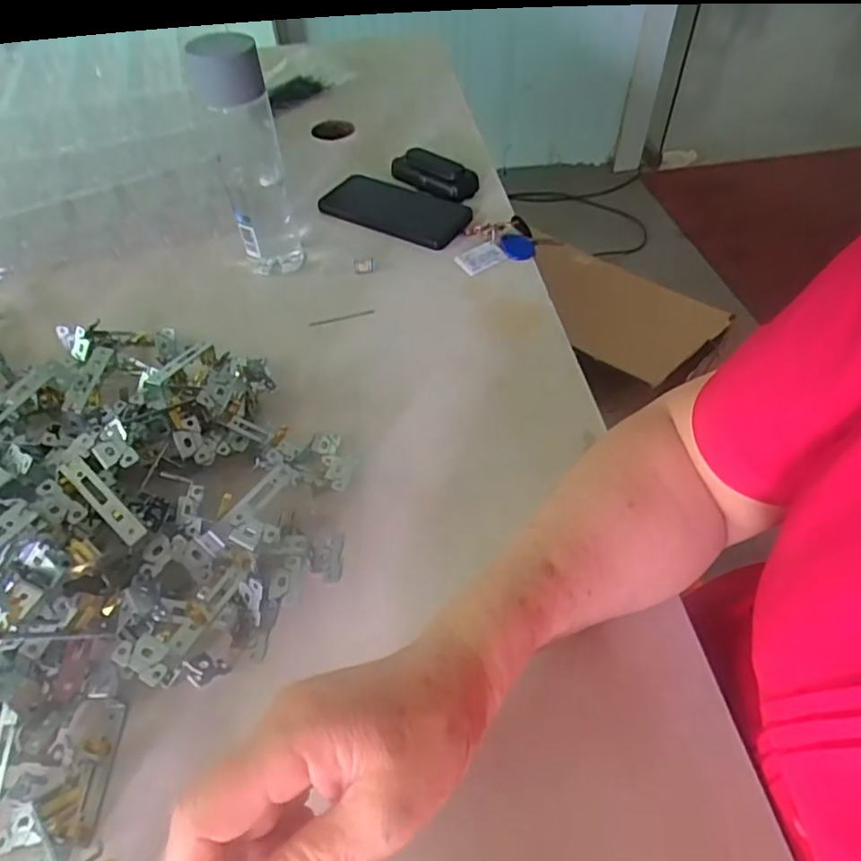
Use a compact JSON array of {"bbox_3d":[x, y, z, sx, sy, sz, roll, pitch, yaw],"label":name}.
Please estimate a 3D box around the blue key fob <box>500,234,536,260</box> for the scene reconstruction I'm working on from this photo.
[{"bbox_3d":[0.092,-0.192,0.623,0.035,0.009,0.045,3,51,5],"label":"blue key fob"}]

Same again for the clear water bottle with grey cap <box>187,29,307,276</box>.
[{"bbox_3d":[-0.163,-0.246,0.540,0.056,0.201,0.070,-13,52,-7],"label":"clear water bottle with grey cap"}]

